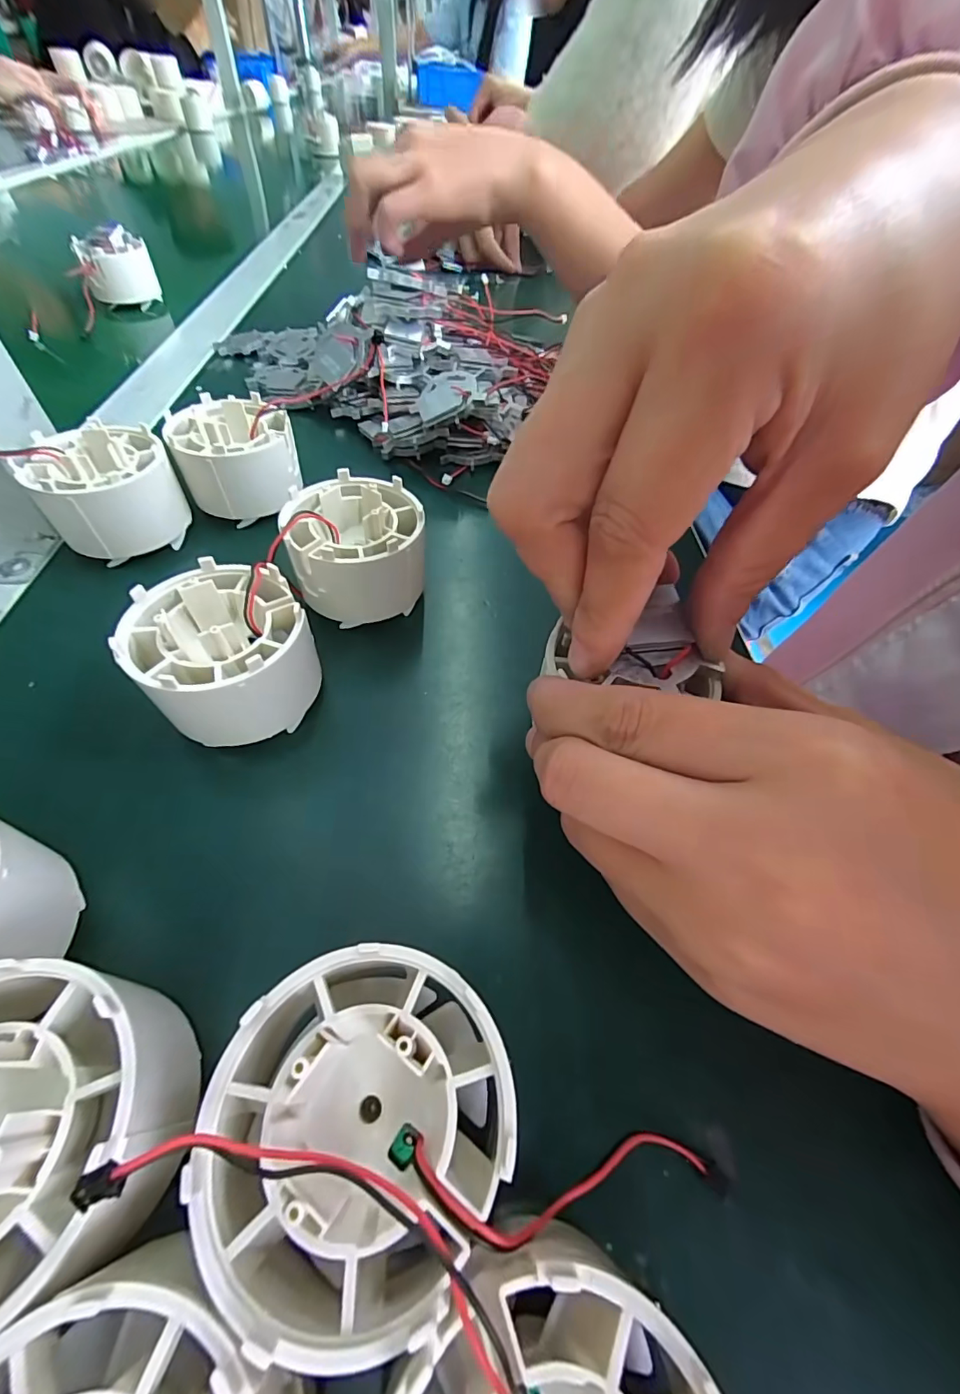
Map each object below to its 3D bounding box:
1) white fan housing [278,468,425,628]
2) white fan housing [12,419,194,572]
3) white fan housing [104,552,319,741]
[{"bbox_3d":[-0.047,-0.054,0.191,0.049,0.040,0.054,-5,54,-8],"label":"white fan housing"},{"bbox_3d":[-0.155,-0.085,0.208,0.052,0.038,0.056,-27,60,-22],"label":"white fan housing"},{"bbox_3d":[-0.079,-0.011,0.158,0.050,0.038,0.054,-23,58,-19],"label":"white fan housing"}]

